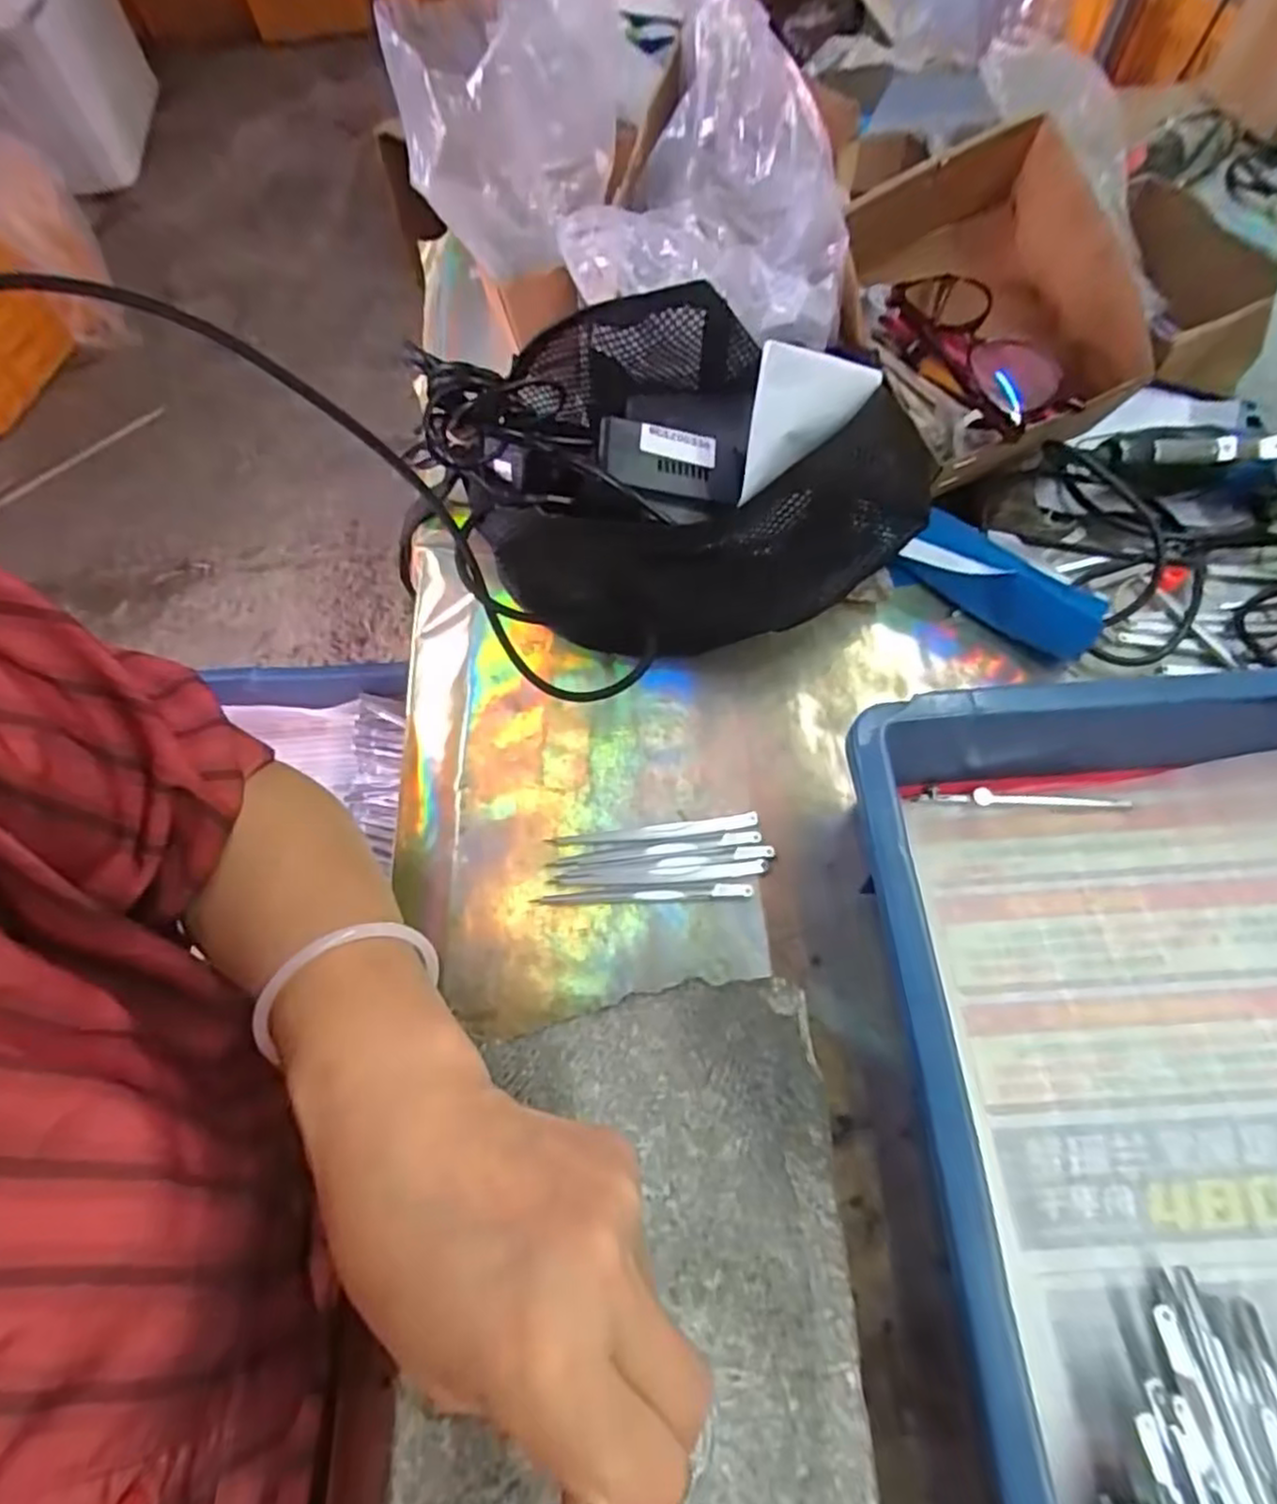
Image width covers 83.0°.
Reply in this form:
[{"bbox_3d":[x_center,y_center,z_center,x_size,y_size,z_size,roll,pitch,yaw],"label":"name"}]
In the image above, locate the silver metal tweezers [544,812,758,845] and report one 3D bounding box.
[{"bbox_3d":[0.008,0.041,0.369,0.106,0.004,0.007,-7,63,0],"label":"silver metal tweezers"}]

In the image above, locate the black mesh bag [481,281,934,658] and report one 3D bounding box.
[{"bbox_3d":[0.042,-0.143,0.394,0.215,0.120,0.163,12,65,9],"label":"black mesh bag"}]

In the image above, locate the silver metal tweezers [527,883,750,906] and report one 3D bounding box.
[{"bbox_3d":[0.003,0.071,0.357,0.106,0.004,0.007,-4,63,2],"label":"silver metal tweezers"}]

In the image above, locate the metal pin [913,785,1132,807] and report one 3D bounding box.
[{"bbox_3d":[0.191,0.024,0.358,0.103,0.007,0.007,2,64,5],"label":"metal pin"}]

